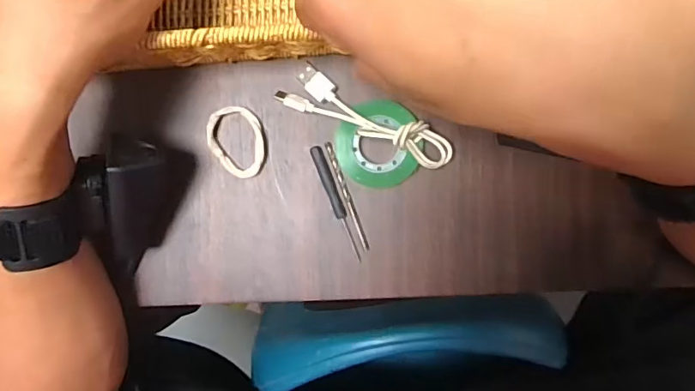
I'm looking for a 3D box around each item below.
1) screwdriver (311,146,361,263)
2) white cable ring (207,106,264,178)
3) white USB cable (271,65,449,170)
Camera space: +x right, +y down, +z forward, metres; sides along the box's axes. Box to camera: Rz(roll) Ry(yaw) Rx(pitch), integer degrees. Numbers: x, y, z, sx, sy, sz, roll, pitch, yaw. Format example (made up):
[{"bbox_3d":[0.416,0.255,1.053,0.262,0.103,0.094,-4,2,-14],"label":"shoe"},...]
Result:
[{"bbox_3d":[-0.007,0.005,0.315,0.007,0.006,0.078,-21,91,1],"label":"screwdriver"},{"bbox_3d":[-0.070,-0.034,0.312,0.034,0.006,0.046,-21,91,1],"label":"white cable ring"},{"bbox_3d":[0.012,-0.048,0.299,0.114,0.027,0.026,24,92,0],"label":"white USB cable"}]

